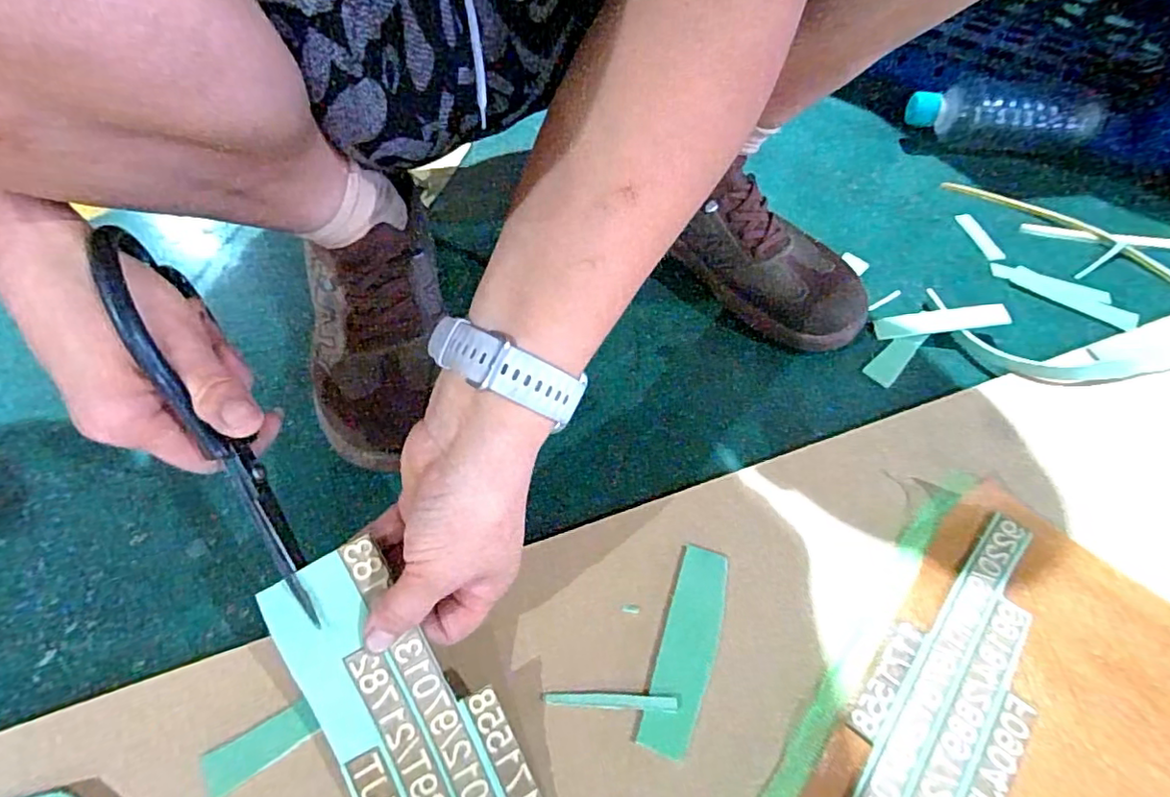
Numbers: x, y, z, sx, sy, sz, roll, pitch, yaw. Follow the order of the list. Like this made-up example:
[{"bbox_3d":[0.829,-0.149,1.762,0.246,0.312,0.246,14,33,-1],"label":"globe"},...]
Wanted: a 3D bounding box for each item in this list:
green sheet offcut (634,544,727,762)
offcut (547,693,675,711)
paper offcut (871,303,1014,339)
[{"bbox_3d":[0.056,0.133,0.316,0.029,0.004,0.108,17,54,10],"label":"green sheet offcut"},{"bbox_3d":[0.013,0.155,0.299,0.067,0.004,0.007,2,53,2],"label":"offcut"},{"bbox_3d":[0.275,-0.060,0.453,0.090,0.006,0.022,-5,61,17],"label":"paper offcut"}]

